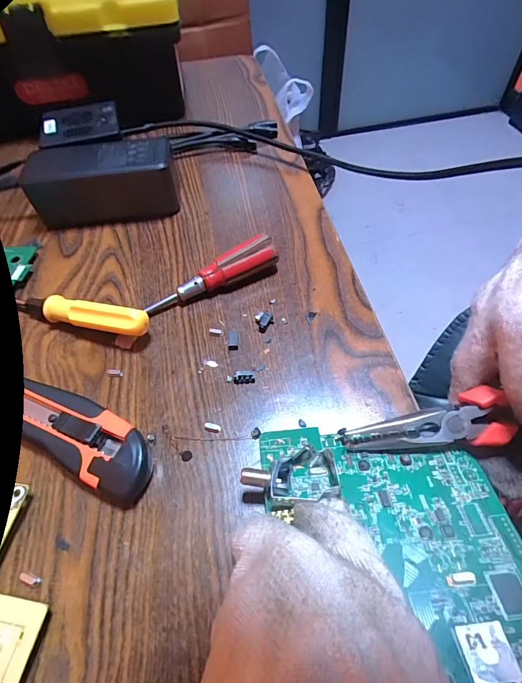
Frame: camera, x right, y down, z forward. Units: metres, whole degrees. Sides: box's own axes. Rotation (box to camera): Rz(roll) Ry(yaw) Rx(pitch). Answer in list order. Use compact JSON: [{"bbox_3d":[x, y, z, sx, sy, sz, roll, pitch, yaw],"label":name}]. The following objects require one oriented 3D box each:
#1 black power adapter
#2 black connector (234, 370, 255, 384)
[{"bbox_3d":[-0.146,-0.148,0.363,0.129,0.054,0.062,-7,54,-2],"label":"black power adapter"},{"bbox_3d":[-0.011,0.024,0.259,0.014,0.007,0.008,-7,54,-2],"label":"black connector"}]

